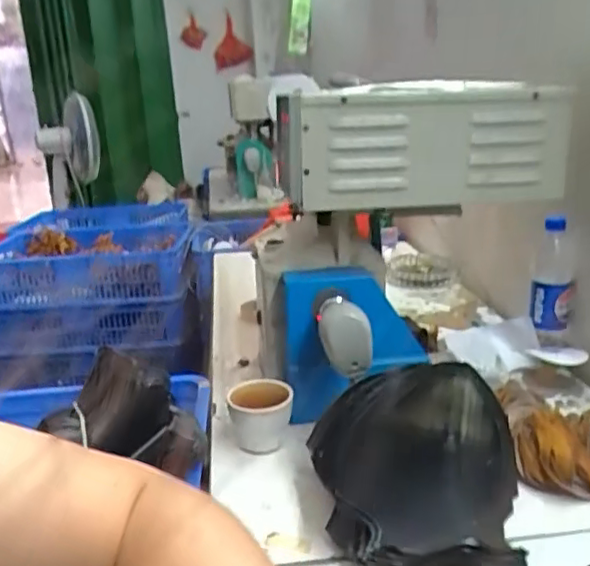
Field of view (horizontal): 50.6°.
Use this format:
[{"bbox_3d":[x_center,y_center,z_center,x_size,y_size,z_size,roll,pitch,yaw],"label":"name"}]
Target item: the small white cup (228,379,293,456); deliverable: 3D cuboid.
[{"bbox_3d":[-0.043,0.169,0.788,0.082,0.073,0.077,-2,17,5],"label":"small white cup"}]

